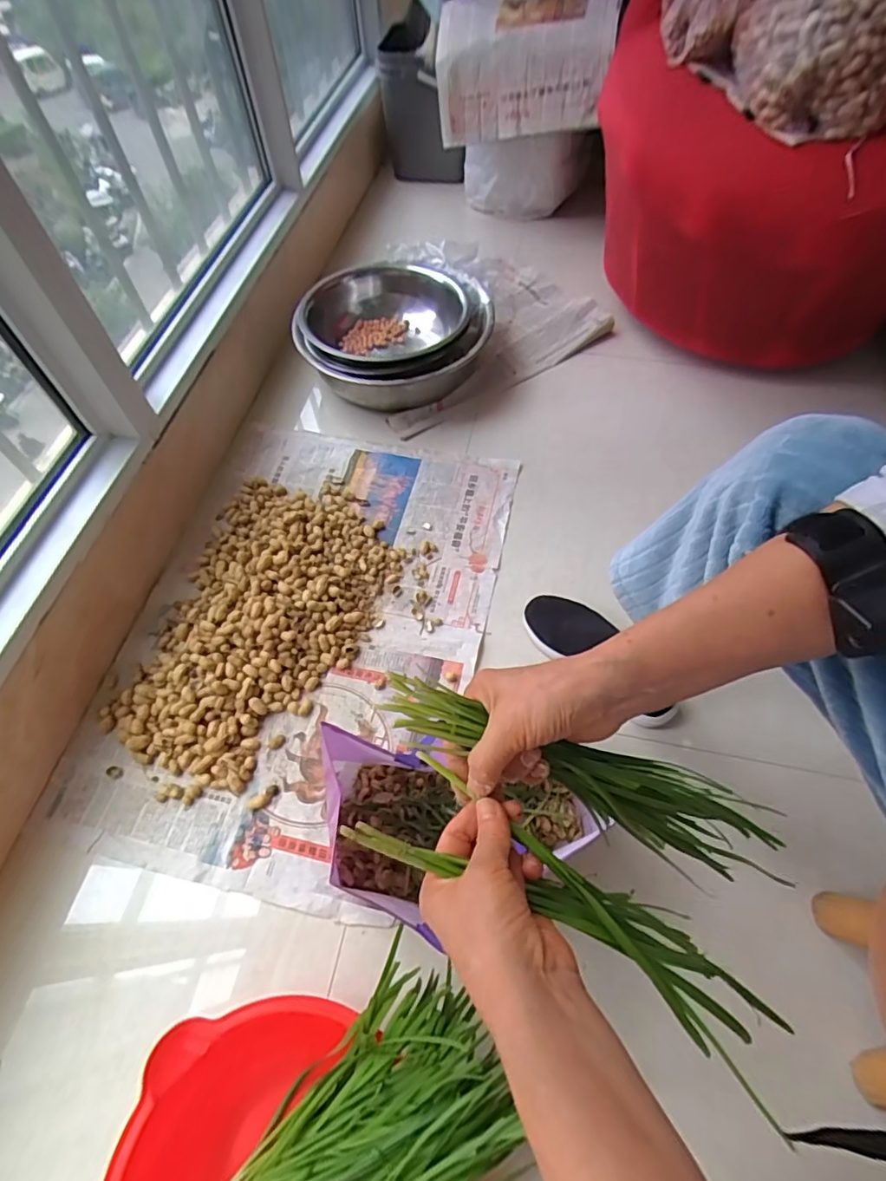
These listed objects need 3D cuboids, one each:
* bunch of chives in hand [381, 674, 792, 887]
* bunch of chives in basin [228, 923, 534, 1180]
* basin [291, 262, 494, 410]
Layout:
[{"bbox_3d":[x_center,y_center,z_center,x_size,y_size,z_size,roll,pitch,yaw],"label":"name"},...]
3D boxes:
[{"bbox_3d":[0.101,0.124,0.366,0.293,0.047,0.053,26,60,-14],"label":"bunch of chives in hand"},{"bbox_3d":[-0.088,0.519,0.501,0.337,0.053,0.189,-44,65,4],"label":"bunch of chives in basin"},{"bbox_3d":[-0.083,-0.490,1.048,0.332,0.142,0.330,-1,59,2],"label":"basin"}]

